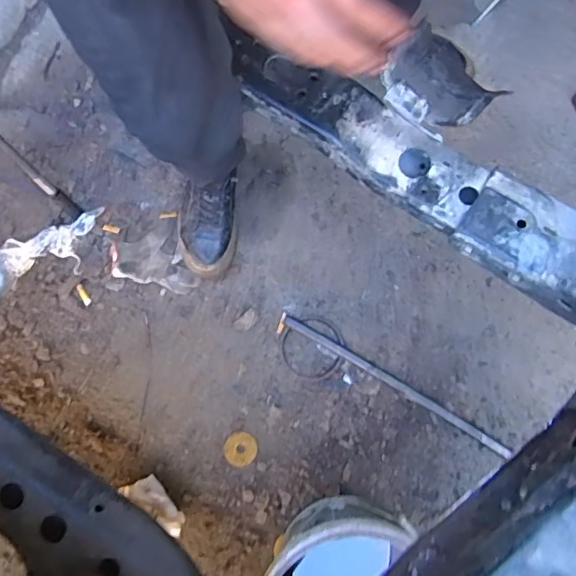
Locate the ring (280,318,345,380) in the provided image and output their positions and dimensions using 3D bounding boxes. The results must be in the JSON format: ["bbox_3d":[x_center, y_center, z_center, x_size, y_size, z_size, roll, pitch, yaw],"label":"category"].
[{"bbox_3d":[0.042,0.108,0.996,0.113,0.008,0.108,0,83,3],"label":"ring"}]

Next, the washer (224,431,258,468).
[{"bbox_3d":[-0.083,0.283,0.980,0.055,0.005,0.059,0,79,0],"label":"washer"}]

